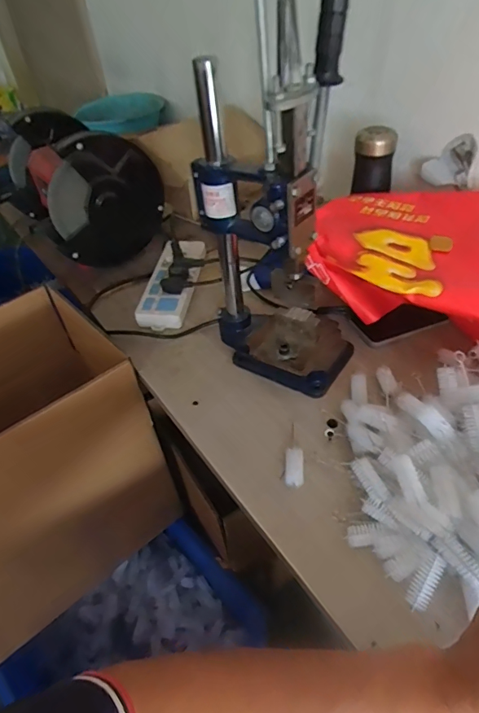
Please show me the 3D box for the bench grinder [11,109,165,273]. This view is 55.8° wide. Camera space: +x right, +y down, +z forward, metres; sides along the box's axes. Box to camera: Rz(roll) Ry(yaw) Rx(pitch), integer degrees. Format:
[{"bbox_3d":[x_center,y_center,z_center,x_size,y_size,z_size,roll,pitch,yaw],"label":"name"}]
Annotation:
[{"bbox_3d":[-0.314,-0.343,0.887,0.226,0.207,0.311,-26,46,-20],"label":"bench grinder"}]

